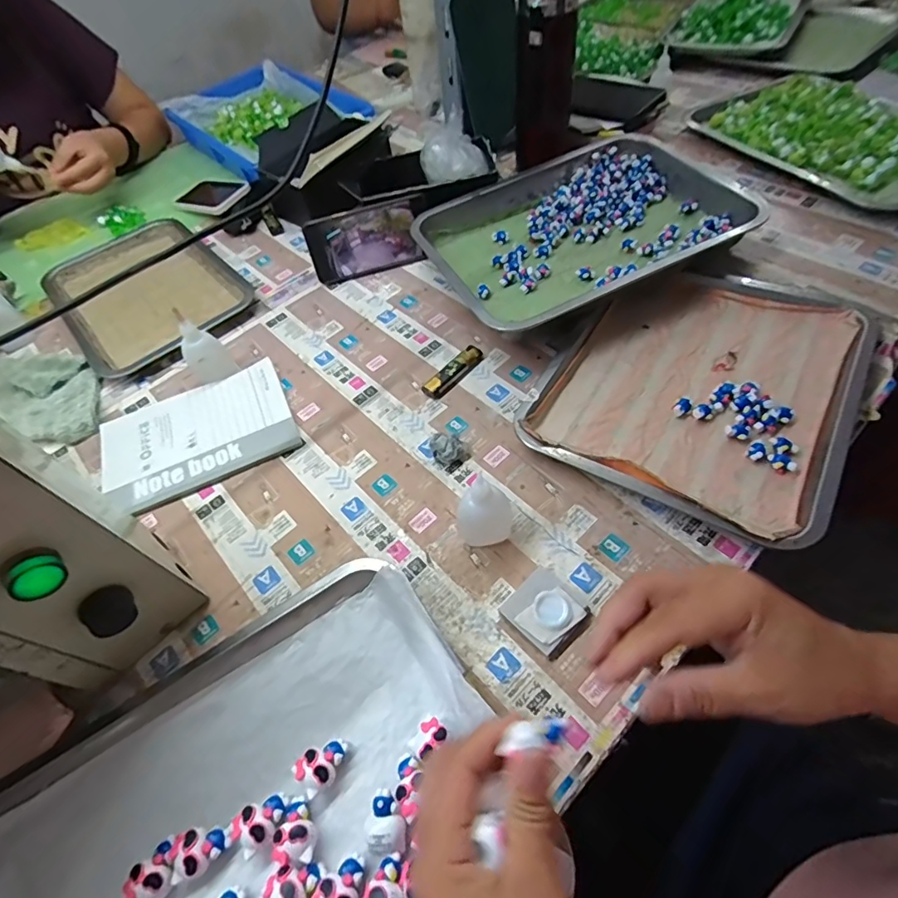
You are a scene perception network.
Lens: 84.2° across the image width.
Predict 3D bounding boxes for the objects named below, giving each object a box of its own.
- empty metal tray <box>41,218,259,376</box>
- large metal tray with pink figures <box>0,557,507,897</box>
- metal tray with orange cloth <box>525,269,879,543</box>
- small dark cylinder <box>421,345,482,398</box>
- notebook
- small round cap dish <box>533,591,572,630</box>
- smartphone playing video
[{"bbox_3d":[-0.430,-0.226,0.708,0.209,0.031,0.296,-38,59,-18],"label":"empty metal tray"},{"bbox_3d":[-0.132,0.252,0.311,0.345,0.033,0.262,-32,58,-14],"label":"large metal tray with pink figures"},{"bbox_3d":[0.247,-0.066,0.491,0.265,0.036,0.296,26,62,23],"label":"metal tray with orange cloth"},{"bbox_3d":[0.008,-0.087,0.548,0.023,0.014,0.087,36,67,27],"label":"small dark cylinder"},{"bbox_3d":[-0.269,-0.016,0.532,0.195,0.008,0.136,-25,56,-10],"label":"notebook"},{"bbox_3d":[0.079,0.124,0.379,0.027,0.009,0.028,-3,55,5],"label":"small round cap dish"},{"bbox_3d":[-0.106,-0.282,0.666,0.160,0.081,0.016,-17,28,-1],"label":"smartphone playing video"}]

